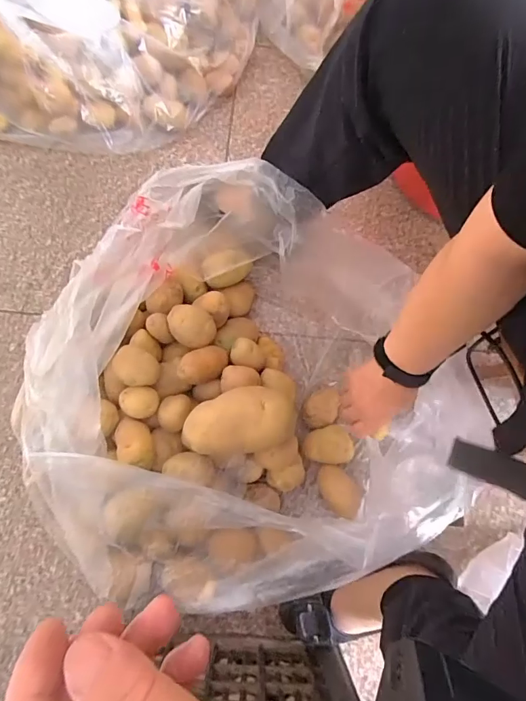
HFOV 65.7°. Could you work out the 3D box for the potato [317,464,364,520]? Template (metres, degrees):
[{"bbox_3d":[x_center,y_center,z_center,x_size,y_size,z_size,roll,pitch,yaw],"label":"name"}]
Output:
[{"bbox_3d":[0.110,0.205,0.594,0.077,0.041,0.050,38,77,8],"label":"potato"}]

